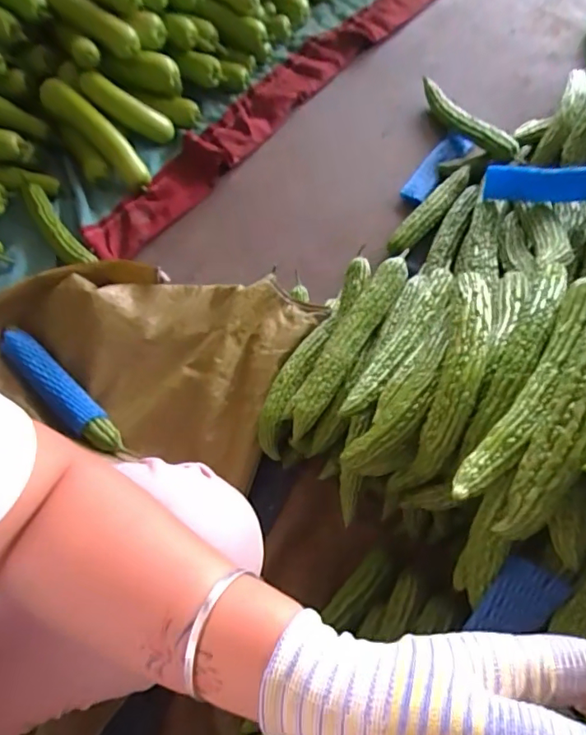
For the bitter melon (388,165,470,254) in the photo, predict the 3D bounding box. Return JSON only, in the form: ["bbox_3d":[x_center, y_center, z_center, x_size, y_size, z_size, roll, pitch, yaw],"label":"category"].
[{"bbox_3d":[0.275,-0.306,0.990,0.236,0.058,0.058,-42,69,-17],"label":"bitter melon"}]

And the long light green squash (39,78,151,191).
[{"bbox_3d":[-0.408,-0.492,1.049,0.286,0.057,0.060,43,71,-6],"label":"long light green squash"}]

